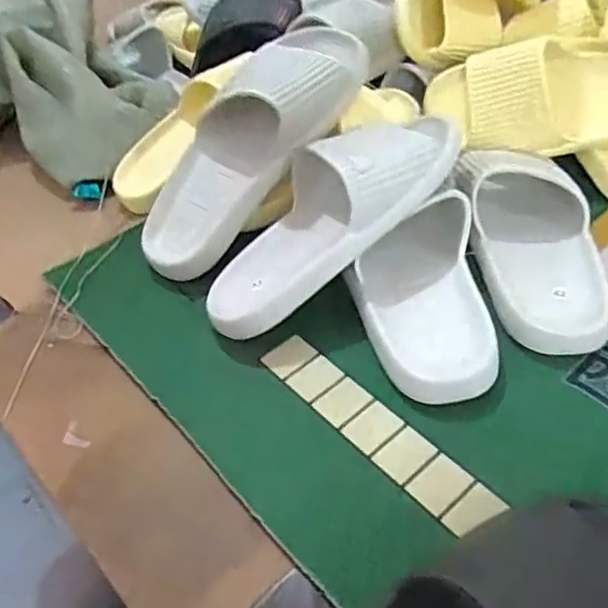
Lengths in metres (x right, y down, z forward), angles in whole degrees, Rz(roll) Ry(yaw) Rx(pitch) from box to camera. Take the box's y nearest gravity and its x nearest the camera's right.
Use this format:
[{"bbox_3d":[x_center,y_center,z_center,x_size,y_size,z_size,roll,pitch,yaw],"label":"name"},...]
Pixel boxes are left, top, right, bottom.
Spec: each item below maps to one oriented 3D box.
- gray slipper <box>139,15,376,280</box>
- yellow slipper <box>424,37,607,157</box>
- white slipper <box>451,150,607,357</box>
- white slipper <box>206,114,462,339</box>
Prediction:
[{"bbox_3d":[-0.054,-0.150,0.572,0.105,0.077,0.279,36,88,35],"label":"gray slipper"},{"bbox_3d":[0.249,-0.198,0.603,0.249,0.103,0.075,1,9,9],"label":"yellow slipper"},{"bbox_3d":[0.199,-0.059,0.534,0.100,0.060,0.222,-1,44,5],"label":"white slipper"},{"bbox_3d":[0.017,-0.087,0.527,0.263,0.067,0.113,-43,51,-5],"label":"white slipper"}]

